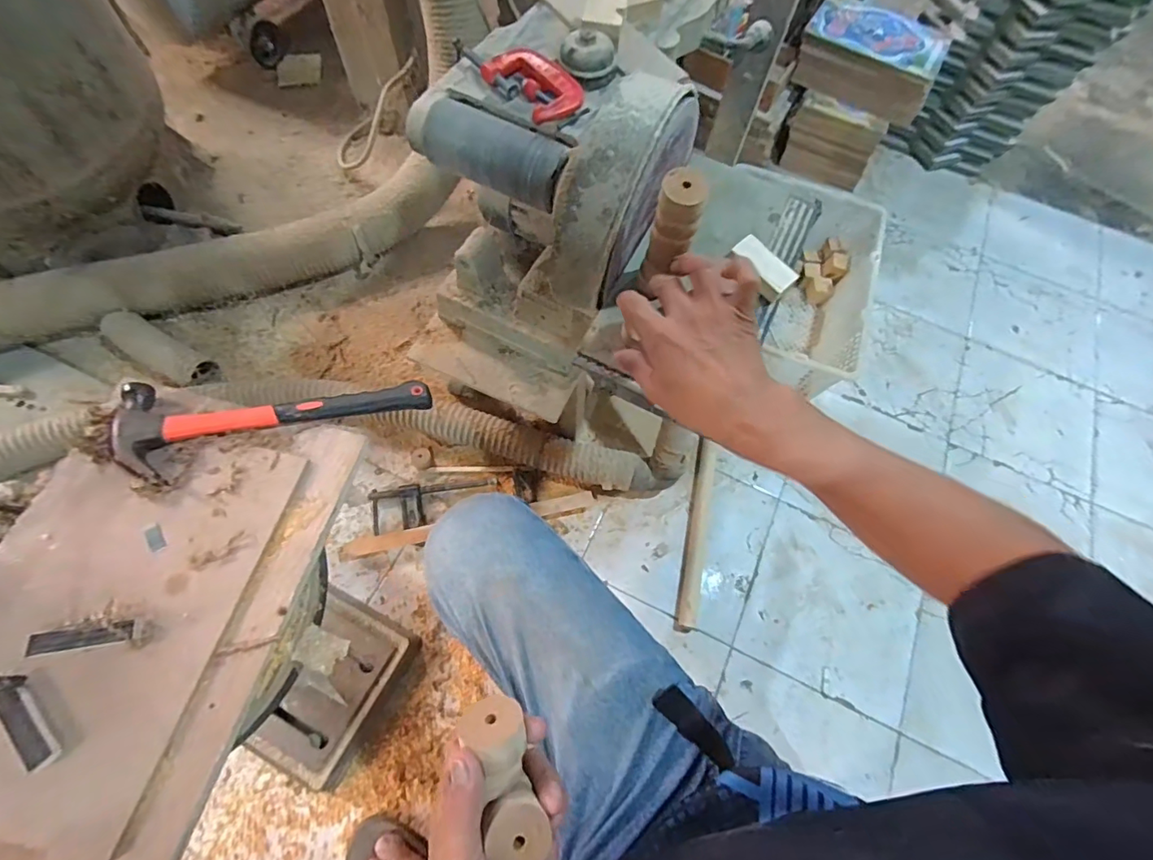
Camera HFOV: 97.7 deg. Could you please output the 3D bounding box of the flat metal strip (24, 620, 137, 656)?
[{"bbox_3d":[-0.376,0.159,0.384,0.071,0.010,0.015,-7,66,-8],"label":"flat metal strip"}]

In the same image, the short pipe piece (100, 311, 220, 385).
[{"bbox_3d":[-0.814,-0.158,0.976,0.223,0.064,0.072,28,66,8],"label":"short pipe piece"}]

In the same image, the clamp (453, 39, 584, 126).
[{"bbox_3d":[-0.060,-0.394,0.556,0.064,0.024,0.169,-38,74,-19],"label":"clamp"}]

